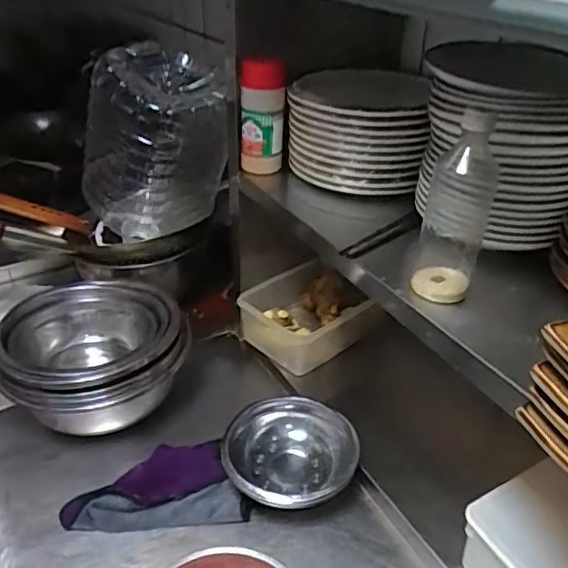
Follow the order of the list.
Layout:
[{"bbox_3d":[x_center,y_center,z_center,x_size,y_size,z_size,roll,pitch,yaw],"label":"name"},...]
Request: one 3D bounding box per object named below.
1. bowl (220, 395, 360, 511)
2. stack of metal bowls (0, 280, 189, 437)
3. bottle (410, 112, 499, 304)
[{"bbox_3d":[0.007,0.234,0.780,0.173,0.068,0.157,4,32,6],"label":"bowl"},{"bbox_3d":[-0.286,0.107,0.876,0.248,0.129,0.246,-11,34,-18],"label":"stack of metal bowls"},{"bbox_3d":[0.174,-0.076,0.586,0.062,0.185,0.060,13,34,18],"label":"bottle"}]

